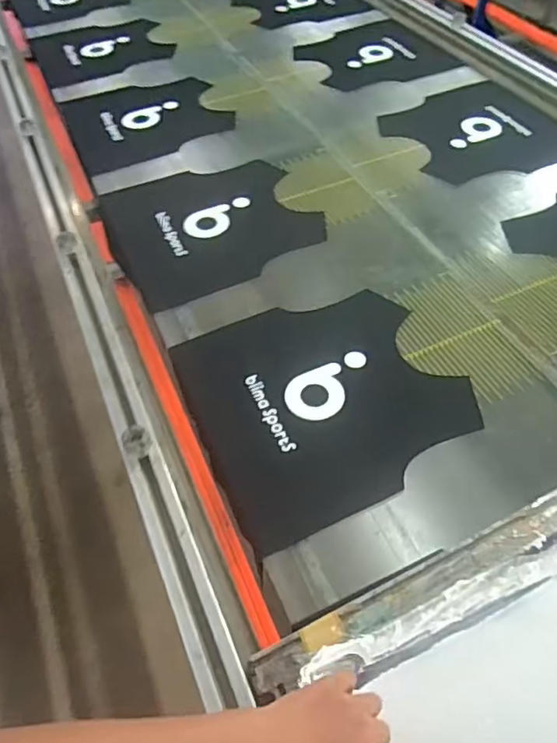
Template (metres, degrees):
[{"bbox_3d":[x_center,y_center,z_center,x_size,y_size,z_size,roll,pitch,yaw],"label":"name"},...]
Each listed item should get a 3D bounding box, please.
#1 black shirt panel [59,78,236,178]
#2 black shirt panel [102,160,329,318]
[{"bbox_3d":[-0.343,-0.669,1.459,0.393,0.011,0.398,-21,52,-13],"label":"black shirt panel"},{"bbox_3d":[-0.145,-0.317,1.159,0.411,0.012,0.379,-18,52,-11],"label":"black shirt panel"}]

